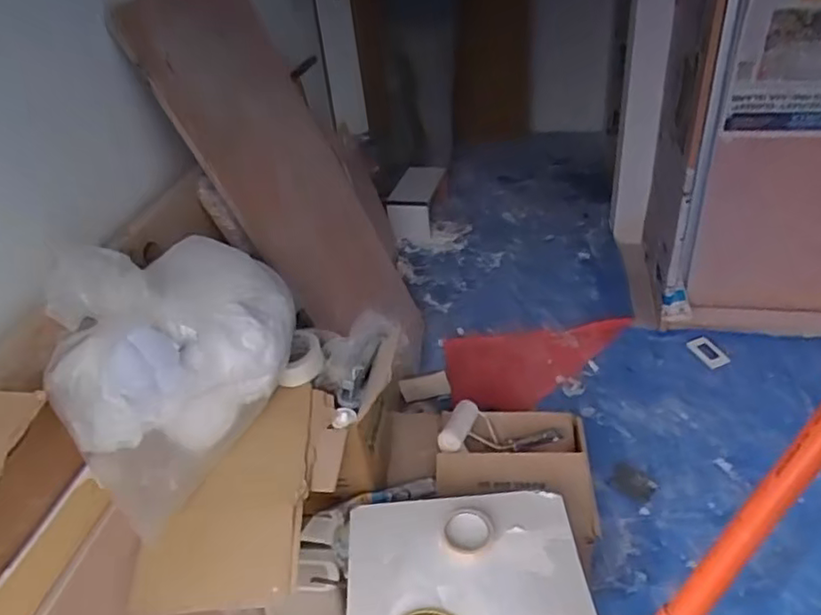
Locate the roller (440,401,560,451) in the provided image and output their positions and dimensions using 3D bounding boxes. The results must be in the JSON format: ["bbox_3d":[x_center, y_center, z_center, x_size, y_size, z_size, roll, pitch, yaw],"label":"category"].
[{"bbox_3d":[0.211,0.300,1.547,0.308,0.082,0.142,11,34,-19],"label":"roller"}]

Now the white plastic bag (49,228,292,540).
[{"bbox_3d":[-0.406,0.100,1.164,0.422,0.388,0.318,-20,40,-18],"label":"white plastic bag"}]

